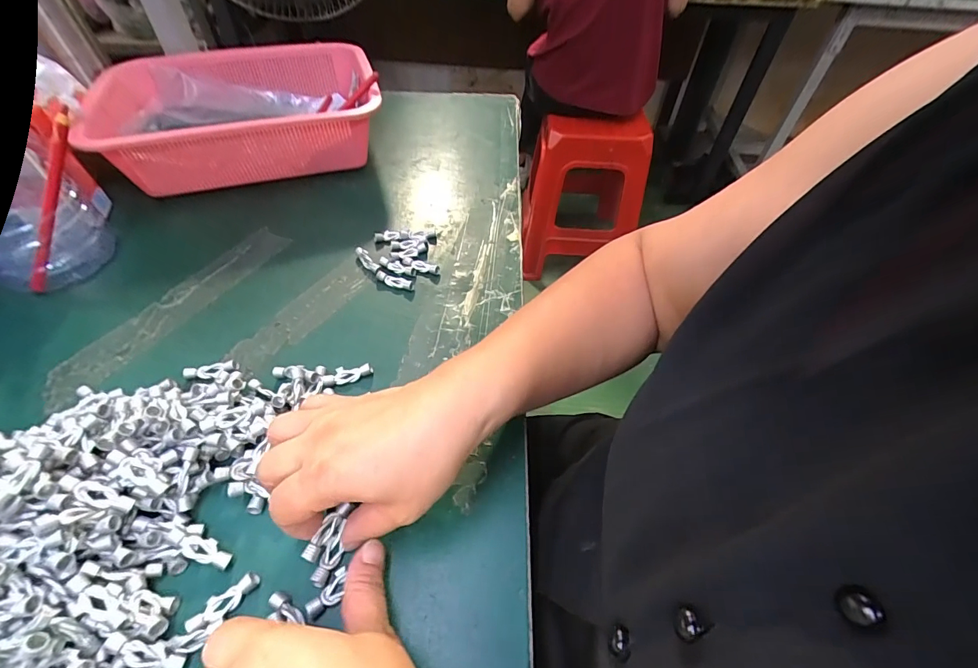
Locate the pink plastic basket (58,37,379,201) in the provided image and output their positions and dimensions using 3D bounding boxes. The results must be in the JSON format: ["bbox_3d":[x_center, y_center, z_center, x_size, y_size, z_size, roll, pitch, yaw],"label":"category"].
[{"bbox_3d":[-0.282,-0.257,0.515,0.286,0.096,0.202,-11,51,-11],"label":"pink plastic basket"}]

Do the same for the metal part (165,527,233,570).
[{"bbox_3d":[-0.170,0.126,0.253,0.037,0.012,0.012,12,50,7],"label":"metal part"}]

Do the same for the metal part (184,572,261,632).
[{"bbox_3d":[-0.147,0.148,0.239,0.037,0.007,0.013,-27,56,-23],"label":"metal part"}]

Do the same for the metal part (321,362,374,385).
[{"bbox_3d":[-0.111,0.031,0.336,0.037,0.007,0.013,-16,53,-16],"label":"metal part"}]

